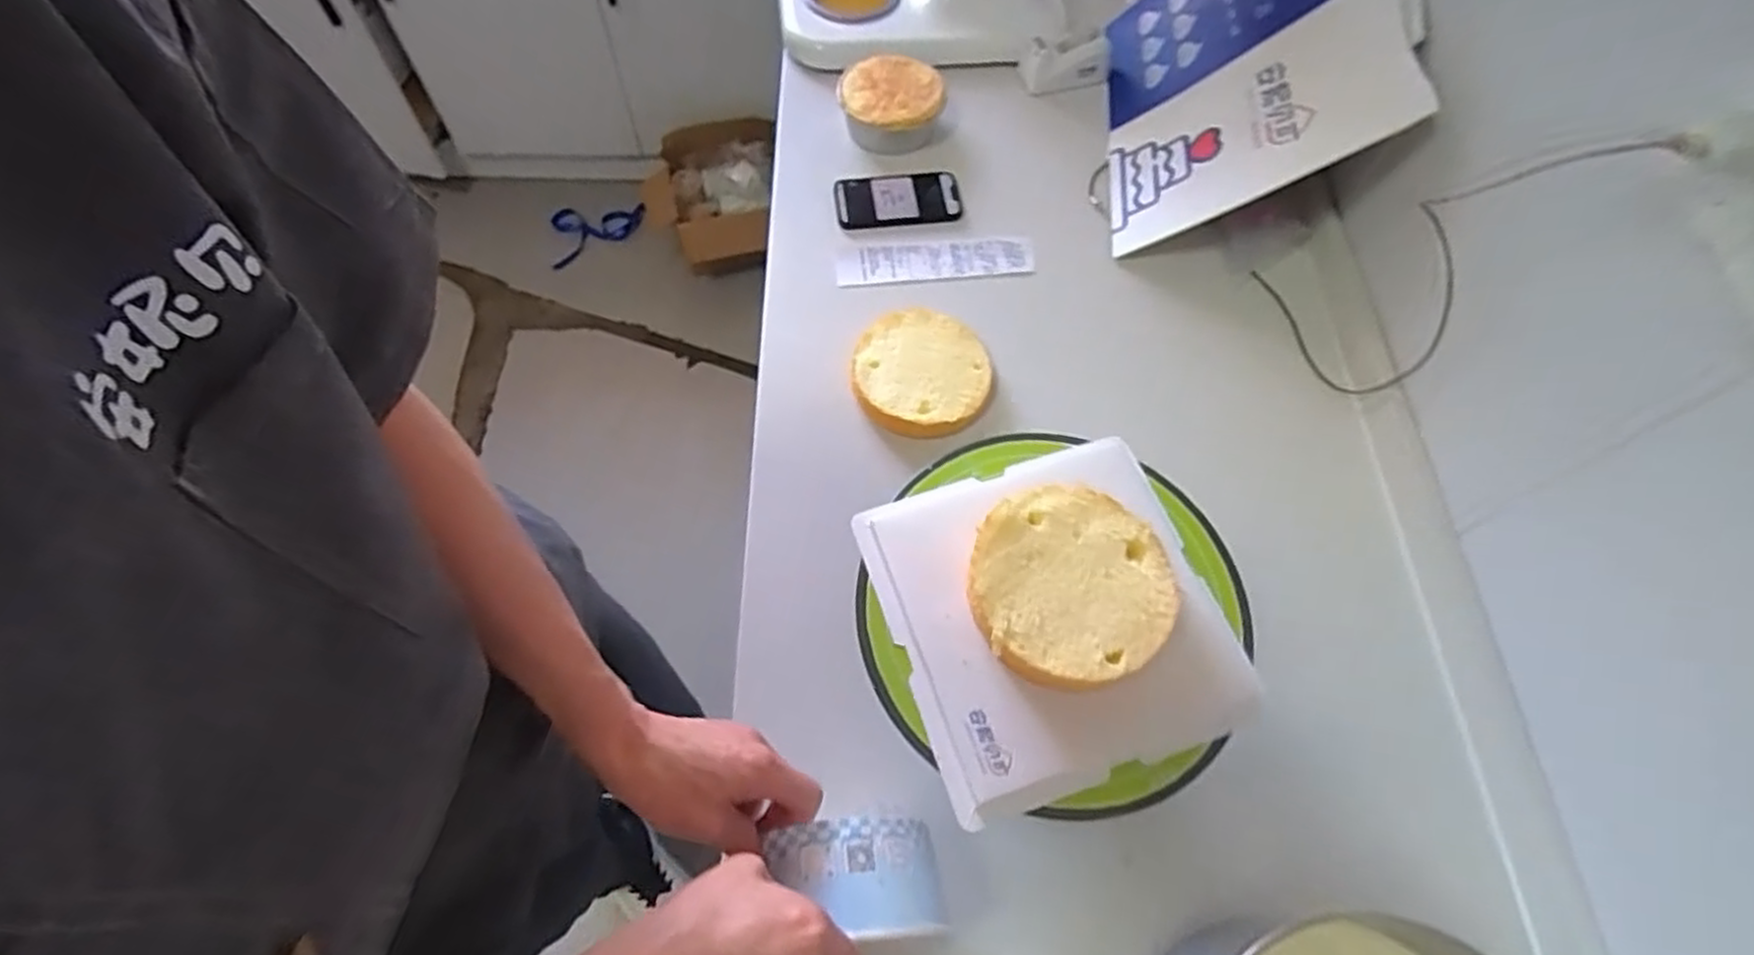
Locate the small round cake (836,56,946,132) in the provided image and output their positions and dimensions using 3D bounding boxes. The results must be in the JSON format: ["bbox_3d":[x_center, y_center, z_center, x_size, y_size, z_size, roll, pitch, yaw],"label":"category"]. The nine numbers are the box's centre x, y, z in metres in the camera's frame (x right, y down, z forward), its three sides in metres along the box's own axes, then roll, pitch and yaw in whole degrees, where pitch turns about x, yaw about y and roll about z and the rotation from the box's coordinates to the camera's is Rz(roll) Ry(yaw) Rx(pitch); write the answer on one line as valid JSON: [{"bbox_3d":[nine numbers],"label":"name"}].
[{"bbox_3d":[0.018,-0.469,0.950,0.127,0.025,0.103,11,63,3],"label":"small round cake"}]

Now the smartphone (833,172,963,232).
[{"bbox_3d":[0.025,-0.328,0.930,0.146,0.012,0.075,-6,69,-3],"label":"smartphone"}]

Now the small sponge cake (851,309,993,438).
[{"bbox_3d":[0.046,-0.107,0.813,0.138,0.045,0.132,1,62,-2],"label":"small sponge cake"}]

